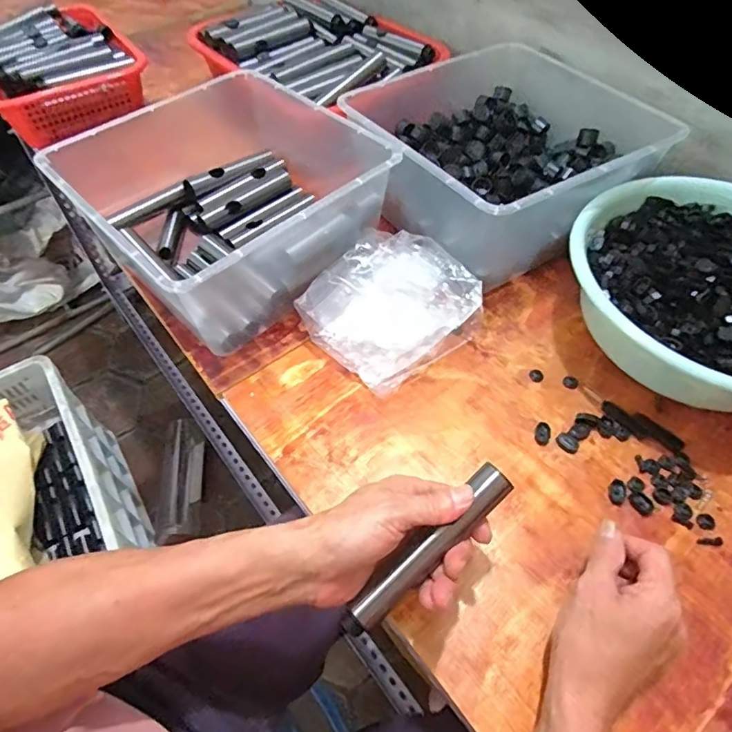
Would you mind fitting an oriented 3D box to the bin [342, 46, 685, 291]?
[{"bbox_3d":[0.167,-0.282,0.650,0.313,0.129,0.331,-30,59,-19],"label":"bin"}]

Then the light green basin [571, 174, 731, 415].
[{"bbox_3d":[0.366,-0.072,0.532,0.291,0.099,0.273,-1,54,1],"label":"light green basin"}]

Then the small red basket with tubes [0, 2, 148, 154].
[{"bbox_3d":[-0.534,-0.508,0.865,0.251,0.104,0.304,-28,58,-18],"label":"small red basket with tubes"}]

